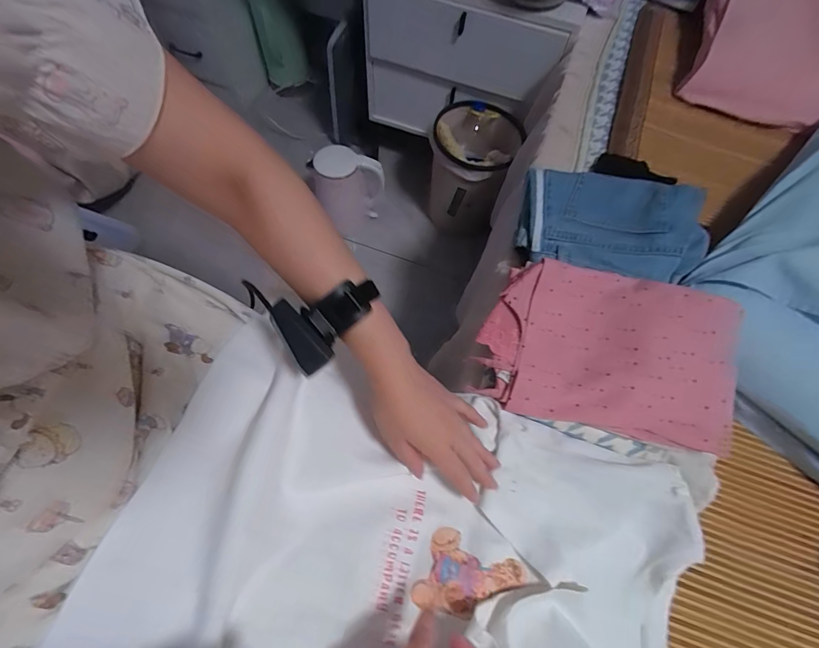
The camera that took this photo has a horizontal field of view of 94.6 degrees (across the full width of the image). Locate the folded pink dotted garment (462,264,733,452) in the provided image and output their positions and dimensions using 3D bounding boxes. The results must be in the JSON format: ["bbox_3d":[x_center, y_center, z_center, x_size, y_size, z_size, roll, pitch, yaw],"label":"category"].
[{"bbox_3d":[0.225,0.024,0.432,0.268,0.059,0.188,14,65,3],"label":"folded pink dotted garment"}]

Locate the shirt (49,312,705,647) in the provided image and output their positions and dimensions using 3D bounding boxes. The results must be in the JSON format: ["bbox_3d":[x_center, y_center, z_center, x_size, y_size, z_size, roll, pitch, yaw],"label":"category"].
[{"bbox_3d":[0.014,0.232,0.363,0.532,0.087,0.357,18,66,5],"label":"shirt"}]

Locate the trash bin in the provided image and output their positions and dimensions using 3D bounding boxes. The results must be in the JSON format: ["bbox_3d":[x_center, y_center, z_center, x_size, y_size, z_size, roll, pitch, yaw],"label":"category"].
[{"bbox_3d":[0.161,-0.412,1.071,0.205,0.302,0.197,1,65,-2],"label":"trash bin"}]

